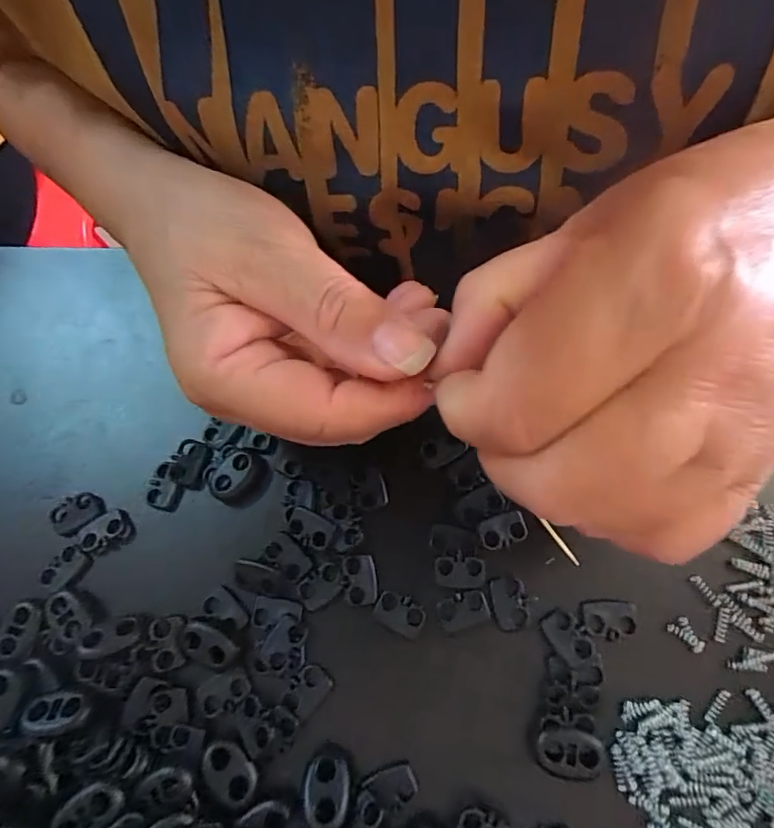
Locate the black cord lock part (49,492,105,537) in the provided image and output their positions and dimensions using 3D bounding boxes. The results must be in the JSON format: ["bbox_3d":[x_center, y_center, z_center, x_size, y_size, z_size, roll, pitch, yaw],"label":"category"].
[{"bbox_3d":[-0.121,0.039,0.196,0.019,0.006,0.012,-29,71,-6],"label":"black cord lock part"}]

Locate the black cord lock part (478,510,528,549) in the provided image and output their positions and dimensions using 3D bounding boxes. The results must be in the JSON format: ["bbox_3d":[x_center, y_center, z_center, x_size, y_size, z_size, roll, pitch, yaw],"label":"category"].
[{"bbox_3d":[0.042,0.042,0.181,0.018,0.004,0.011,-16,70,-1],"label":"black cord lock part"}]

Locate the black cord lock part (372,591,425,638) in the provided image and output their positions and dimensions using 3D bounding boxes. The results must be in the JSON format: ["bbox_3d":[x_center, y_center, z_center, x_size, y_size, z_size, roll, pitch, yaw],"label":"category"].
[{"bbox_3d":[0.004,0.069,0.175,0.017,0.004,0.011,26,75,13],"label":"black cord lock part"}]

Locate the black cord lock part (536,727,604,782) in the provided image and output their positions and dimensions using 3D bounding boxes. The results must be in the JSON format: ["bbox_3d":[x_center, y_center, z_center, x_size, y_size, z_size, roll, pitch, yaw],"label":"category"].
[{"bbox_3d":[0.057,0.106,0.157,0.020,0.004,0.014,10,72,8],"label":"black cord lock part"}]

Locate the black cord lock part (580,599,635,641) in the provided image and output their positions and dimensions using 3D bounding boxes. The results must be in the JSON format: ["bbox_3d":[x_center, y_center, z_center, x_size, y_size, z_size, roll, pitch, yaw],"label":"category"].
[{"bbox_3d":[0.076,0.070,0.171,0.018,0.004,0.012,0,71,4],"label":"black cord lock part"}]

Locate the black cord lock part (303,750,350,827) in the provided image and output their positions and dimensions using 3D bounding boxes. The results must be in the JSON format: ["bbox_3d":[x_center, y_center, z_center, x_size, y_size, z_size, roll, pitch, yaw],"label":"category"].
[{"bbox_3d":[-0.019,0.115,0.153,0.014,0.007,0.018,1,67,3],"label":"black cord lock part"}]

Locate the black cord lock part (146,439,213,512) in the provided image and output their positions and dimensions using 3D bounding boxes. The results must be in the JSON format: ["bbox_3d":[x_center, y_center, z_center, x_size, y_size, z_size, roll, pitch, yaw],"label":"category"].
[{"bbox_3d":[-0.081,0.025,0.199,0.030,0.007,0.018,-44,73,-11],"label":"black cord lock part"}]

